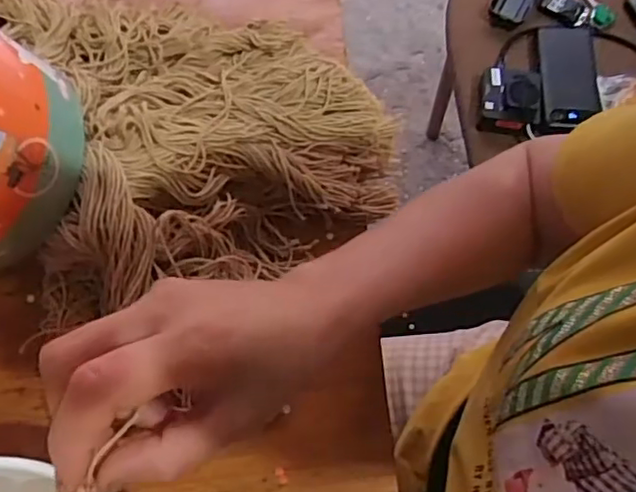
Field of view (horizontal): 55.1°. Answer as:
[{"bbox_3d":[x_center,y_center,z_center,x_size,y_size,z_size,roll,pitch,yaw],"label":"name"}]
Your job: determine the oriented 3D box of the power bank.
[{"bbox_3d":[0.328,-0.225,0.793,0.076,0.016,0.158,3,68,1],"label":"power bank"}]

